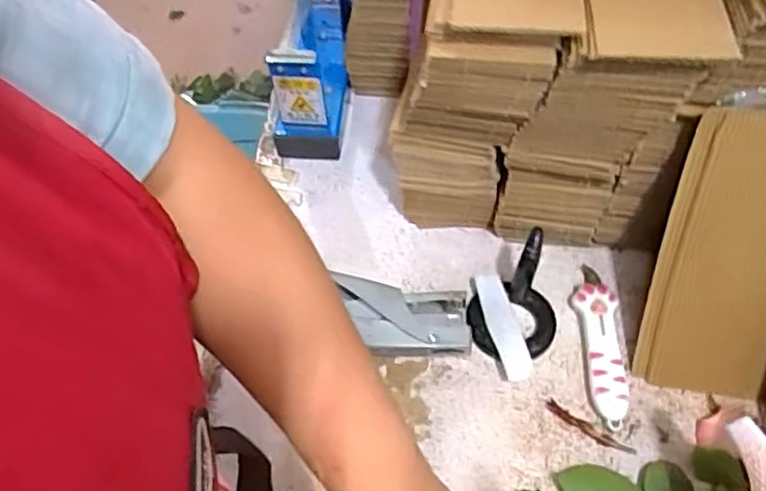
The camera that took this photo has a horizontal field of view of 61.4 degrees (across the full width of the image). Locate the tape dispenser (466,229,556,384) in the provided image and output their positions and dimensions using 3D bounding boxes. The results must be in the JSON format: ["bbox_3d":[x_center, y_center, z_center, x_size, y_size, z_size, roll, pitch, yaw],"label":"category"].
[{"bbox_3d":[0.104,0.048,0.495,0.075,0.071,0.095,-10,60,-3],"label":"tape dispenser"}]

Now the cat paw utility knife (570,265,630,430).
[{"bbox_3d":[0.170,0.075,0.506,0.030,0.018,0.131,0,60,3],"label":"cat paw utility knife"}]

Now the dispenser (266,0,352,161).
[{"bbox_3d":[-0.069,-0.199,0.623,0.068,0.125,0.198,-2,60,2],"label":"dispenser"}]

